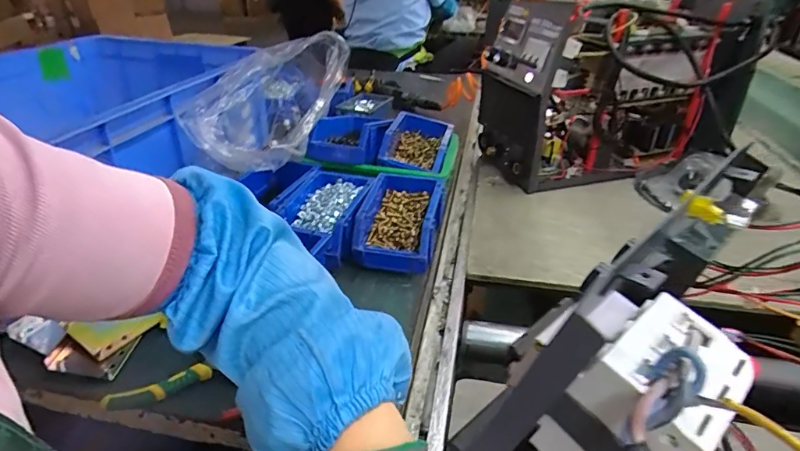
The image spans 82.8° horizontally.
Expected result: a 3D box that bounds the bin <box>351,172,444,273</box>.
[{"bbox_3d":[0.002,-0.009,0.646,0.106,0.063,0.163,5,31,8],"label":"bin"}]

